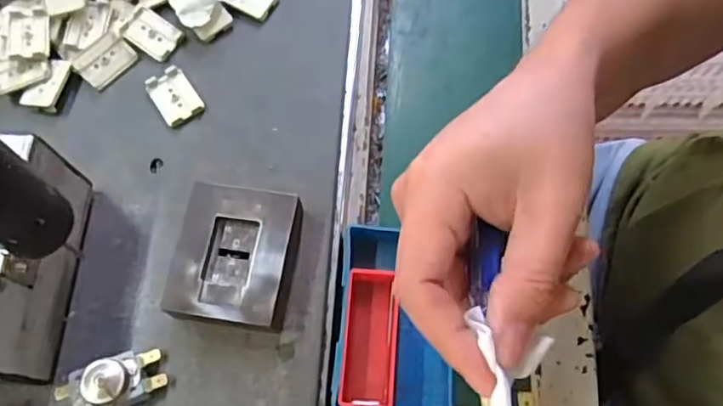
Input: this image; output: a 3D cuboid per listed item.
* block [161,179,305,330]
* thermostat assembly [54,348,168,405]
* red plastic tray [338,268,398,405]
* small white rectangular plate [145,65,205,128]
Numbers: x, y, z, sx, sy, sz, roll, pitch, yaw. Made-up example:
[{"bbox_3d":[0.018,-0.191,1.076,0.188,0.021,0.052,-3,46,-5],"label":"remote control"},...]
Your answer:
[{"bbox_3d":[-0.075,0.033,0.386,0.068,0.026,0.081,8,70,4],"label":"block"},{"bbox_3d":[-0.142,0.105,0.365,0.058,0.028,0.031,-22,71,-7],"label":"thermostat assembly"},{"bbox_3d":[0.006,0.085,0.399,0.032,0.027,0.082,4,70,2],"label":"red plastic tray"},{"bbox_3d":[-0.128,-0.073,0.440,0.028,0.004,0.042,-34,73,-11],"label":"small white rectangular plate"}]

